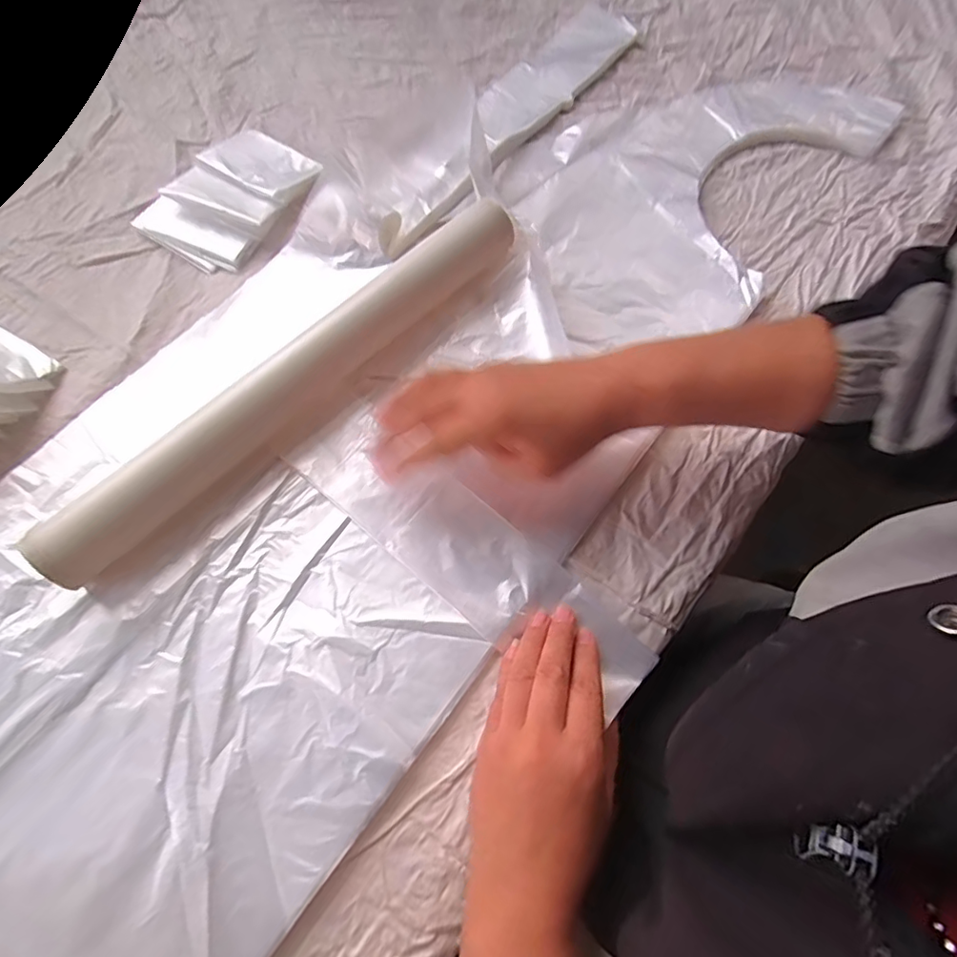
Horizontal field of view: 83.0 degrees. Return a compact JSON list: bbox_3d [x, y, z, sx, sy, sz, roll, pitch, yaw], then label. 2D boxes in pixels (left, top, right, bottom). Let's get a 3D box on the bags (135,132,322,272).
[{"bbox_3d":[-0.202,-0.235,0.437,0.094,0.023,0.133,29,71,11],"label":"bags"}]

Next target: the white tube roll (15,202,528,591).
[{"bbox_3d":[-0.113,-0.070,0.353,0.037,0.042,0.353,42,74,15],"label":"white tube roll"}]

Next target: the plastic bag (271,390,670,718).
[{"bbox_3d":[-0.010,0.038,0.333,0.257,0.009,0.068,35,72,12],"label":"plastic bag"}]

